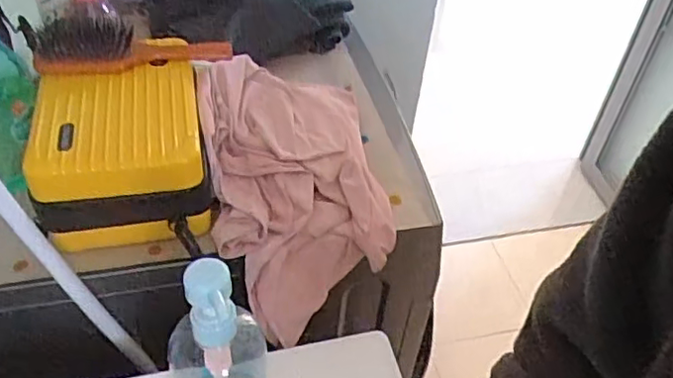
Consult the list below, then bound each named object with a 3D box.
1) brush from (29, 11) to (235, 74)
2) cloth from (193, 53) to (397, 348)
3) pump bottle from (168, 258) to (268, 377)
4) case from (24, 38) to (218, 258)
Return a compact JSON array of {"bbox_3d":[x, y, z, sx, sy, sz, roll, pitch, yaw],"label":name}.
[{"bbox_3d":[-0.208,-0.150,0.653,0.195,0.046,0.054,-4,44,-10],"label":"brush"},{"bbox_3d":[-0.044,-0.009,0.674,0.192,0.055,0.318,0,66,-16],"label":"cloth"},{"bbox_3d":[-0.087,0.128,0.465,0.066,0.201,0.062,3,43,-3],"label":"pump bottle"},{"bbox_3d":[-0.213,-0.042,0.636,0.156,0.102,0.195,-8,45,-13],"label":"case"}]

